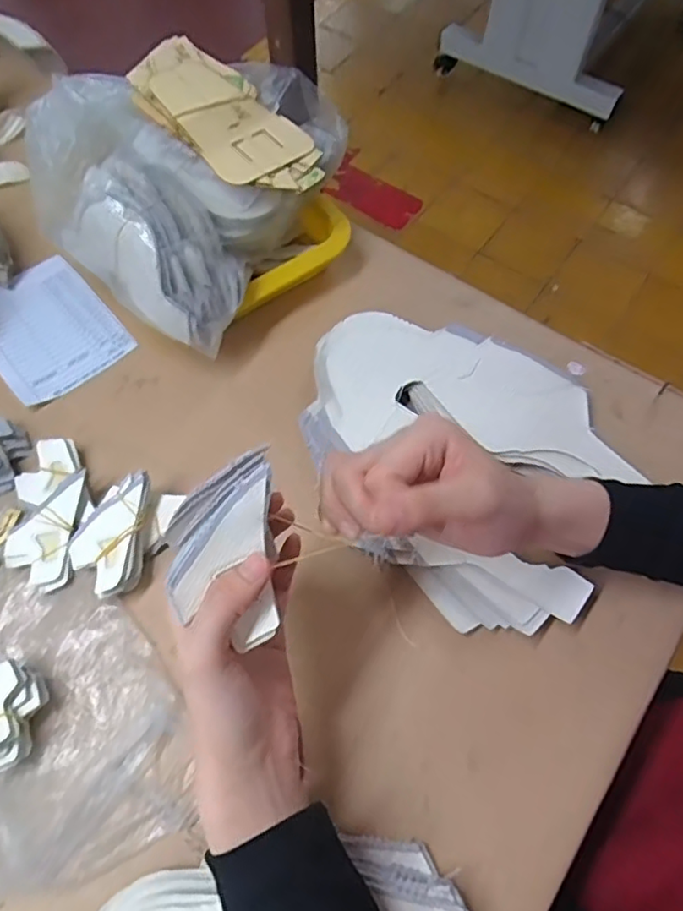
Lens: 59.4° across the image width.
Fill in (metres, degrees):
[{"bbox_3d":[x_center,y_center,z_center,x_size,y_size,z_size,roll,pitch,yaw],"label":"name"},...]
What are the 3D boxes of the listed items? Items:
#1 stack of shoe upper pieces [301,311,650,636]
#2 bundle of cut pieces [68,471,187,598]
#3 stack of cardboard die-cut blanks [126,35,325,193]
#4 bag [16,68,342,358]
[{"bbox_3d":[0.080,-0.003,0.453,0.252,0.031,0.199,32,69,15],"label":"stack of shoe upper pieces"},{"bbox_3d":[-0.157,0.054,0.423,0.055,0.038,0.080,22,66,11],"label":"bundle of cut pieces"},{"bbox_3d":[-0.095,-0.274,0.487,0.088,0.036,0.172,-40,70,-17],"label":"stack of cardboard die-cut blanks"},{"bbox_3d":[-0.133,-0.239,0.496,0.214,0.104,0.239,30,68,15],"label":"bag"}]

